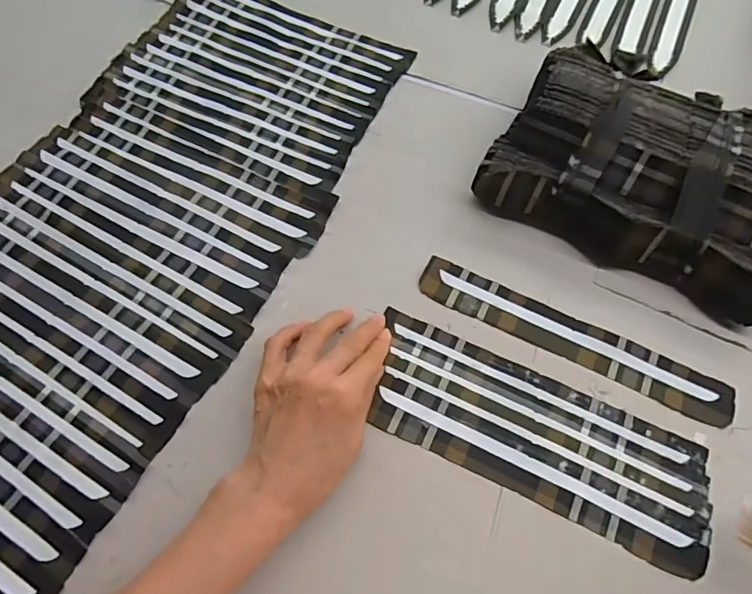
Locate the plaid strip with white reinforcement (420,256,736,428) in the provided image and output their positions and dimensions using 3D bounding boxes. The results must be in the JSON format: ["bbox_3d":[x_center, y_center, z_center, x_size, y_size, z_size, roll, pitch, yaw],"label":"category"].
[{"bbox_3d":[0.160,0.033,0.425,0.258,0.005,0.039,24,63,9],"label":"plaid strip with white reinforcement"}]

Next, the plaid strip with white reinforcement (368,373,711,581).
[{"bbox_3d":[0.114,0.125,0.368,0.244,0.004,0.038,24,63,9],"label":"plaid strip with white reinforcement"}]

